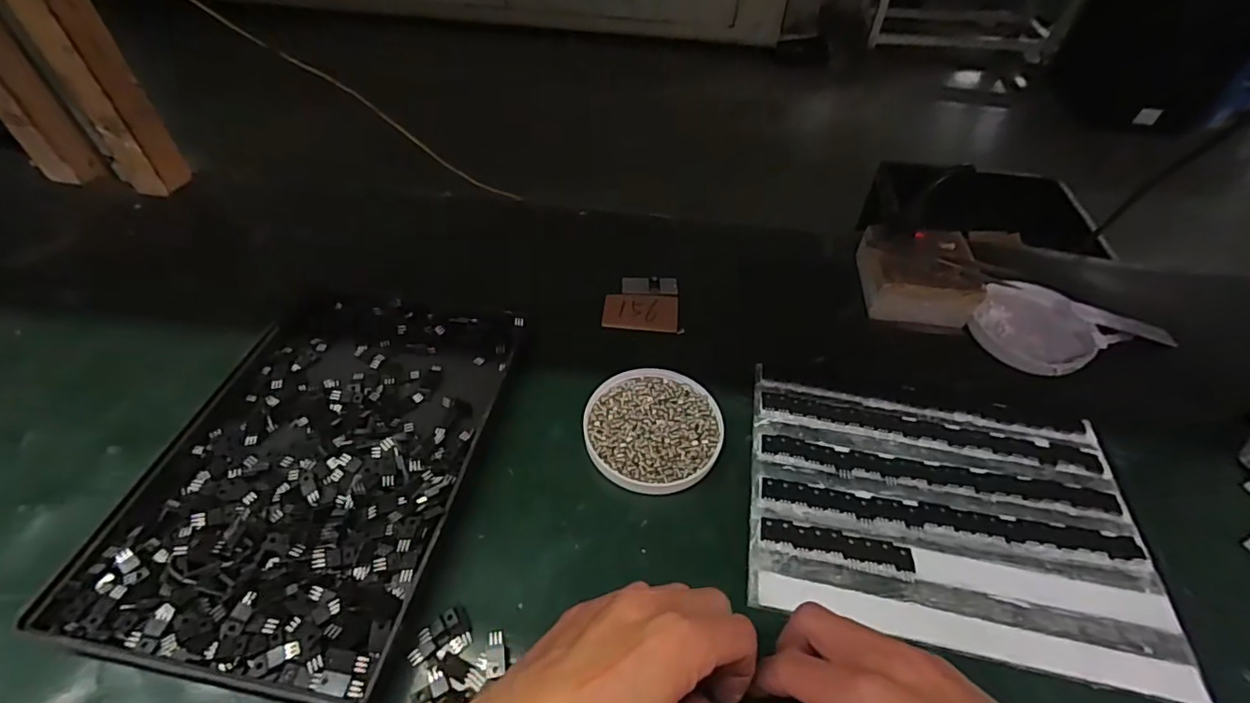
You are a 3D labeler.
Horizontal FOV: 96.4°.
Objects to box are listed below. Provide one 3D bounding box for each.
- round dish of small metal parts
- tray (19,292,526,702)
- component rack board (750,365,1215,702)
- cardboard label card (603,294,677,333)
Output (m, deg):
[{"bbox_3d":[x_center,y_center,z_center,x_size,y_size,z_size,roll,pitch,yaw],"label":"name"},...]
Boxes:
[{"bbox_3d":[0.021,0.055,0.405,0.095,0.012,0.097,1,49,-1],"label":"round dish of small metal parts"},{"bbox_3d":[-0.197,0.063,0.380,0.197,0.026,0.277,9,49,6],"label":"tray"},{"bbox_3d":[0.207,0.105,0.364,0.240,0.012,0.173,10,49,7],"label":"component rack board"},{"bbox_3d":[0.015,-0.037,0.498,0.065,0.004,0.044,5,49,3],"label":"cardboard label card"}]

